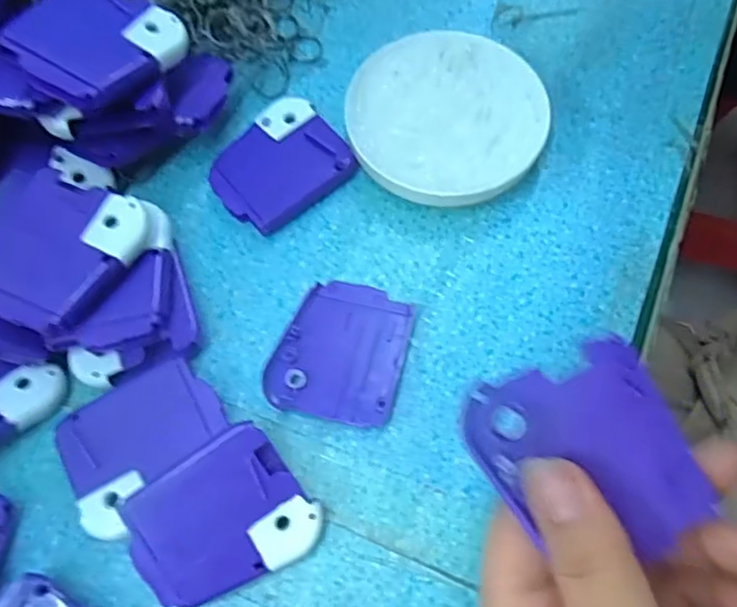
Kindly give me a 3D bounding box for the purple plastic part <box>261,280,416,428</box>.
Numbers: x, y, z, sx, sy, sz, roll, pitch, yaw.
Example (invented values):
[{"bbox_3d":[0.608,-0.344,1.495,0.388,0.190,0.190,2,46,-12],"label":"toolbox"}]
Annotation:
[{"bbox_3d":[-0.011,0.019,0.264,0.052,0.007,0.060,13,68,6],"label":"purple plastic part"}]

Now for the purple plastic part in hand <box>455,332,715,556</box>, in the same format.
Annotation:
[{"bbox_3d":[0.061,0.043,0.178,0.052,0.004,0.058,-27,81,3],"label":"purple plastic part in hand"}]

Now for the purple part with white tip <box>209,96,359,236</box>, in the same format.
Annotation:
[{"bbox_3d":[-0.042,-0.064,0.296,0.059,0.014,0.052,-37,71,-14],"label":"purple part with white tip"}]

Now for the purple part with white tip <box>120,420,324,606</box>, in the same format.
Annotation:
[{"bbox_3d":[-0.054,0.077,0.229,0.060,0.008,0.050,-32,87,-10],"label":"purple part with white tip"}]

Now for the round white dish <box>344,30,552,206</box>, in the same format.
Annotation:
[{"bbox_3d":[0.036,-0.088,0.299,0.090,0.024,0.085,0,67,1],"label":"round white dish"}]

